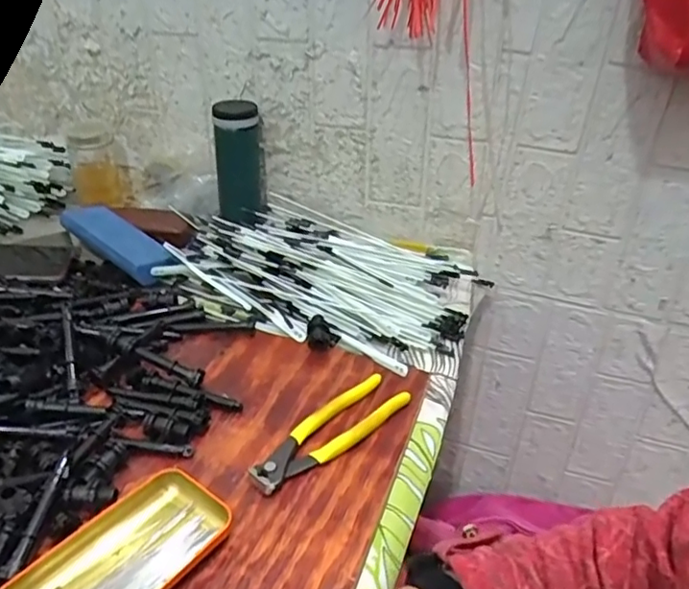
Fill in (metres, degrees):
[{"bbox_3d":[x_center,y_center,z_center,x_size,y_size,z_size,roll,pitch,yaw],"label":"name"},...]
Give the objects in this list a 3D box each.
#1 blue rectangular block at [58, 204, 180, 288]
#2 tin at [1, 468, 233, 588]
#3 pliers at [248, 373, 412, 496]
[{"bbox_3d":[-0.281,-0.067,0.743,0.171,0.032,0.058,25,42,33],"label":"blue rectangular block"},{"bbox_3d":[-0.152,0.176,0.397,0.076,0.017,0.141,25,41,32],"label":"tin"},{"bbox_3d":[-0.011,0.117,0.510,0.161,0.021,0.046,-29,44,-36],"label":"pliers"}]

